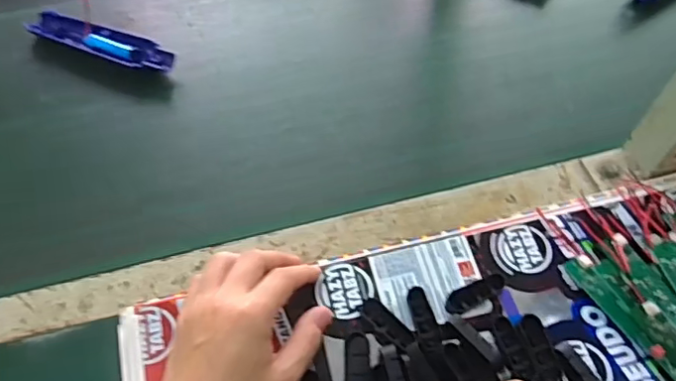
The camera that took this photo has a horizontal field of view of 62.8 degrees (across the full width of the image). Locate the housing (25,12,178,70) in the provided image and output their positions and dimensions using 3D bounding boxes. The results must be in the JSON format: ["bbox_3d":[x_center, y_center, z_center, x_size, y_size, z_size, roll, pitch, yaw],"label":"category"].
[{"bbox_3d":[-0.246,-0.151,0.571,0.167,0.015,0.041,18,59,14],"label":"housing"}]

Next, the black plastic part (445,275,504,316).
[{"bbox_3d":[0.101,0.076,0.412,0.050,0.007,0.016,-27,59,-14],"label":"black plastic part"}]

